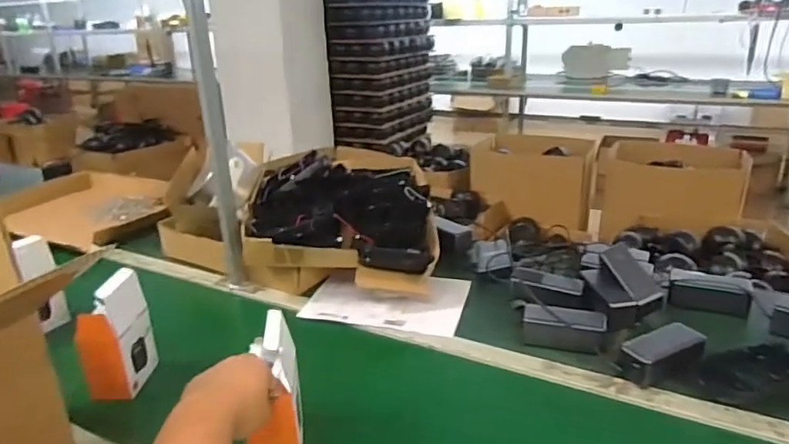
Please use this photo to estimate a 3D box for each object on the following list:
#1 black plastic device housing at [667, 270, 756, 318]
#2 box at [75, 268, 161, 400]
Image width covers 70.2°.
[{"bbox_3d":[0.576,0.129,1.027,0.131,0.062,0.046,10,23,29],"label":"black plastic device housing"},{"bbox_3d":[-0.432,0.172,0.870,0.065,0.172,0.114,-1,20,2],"label":"box"}]

